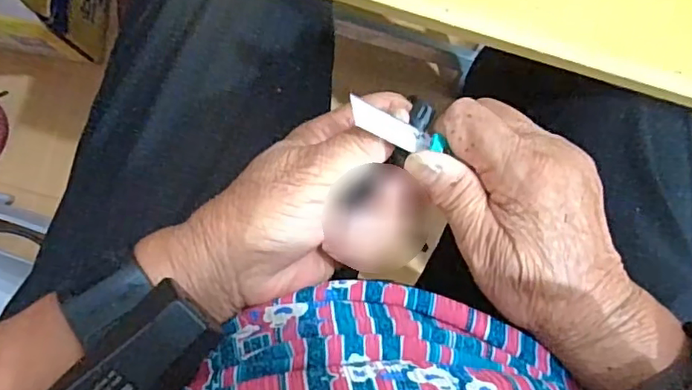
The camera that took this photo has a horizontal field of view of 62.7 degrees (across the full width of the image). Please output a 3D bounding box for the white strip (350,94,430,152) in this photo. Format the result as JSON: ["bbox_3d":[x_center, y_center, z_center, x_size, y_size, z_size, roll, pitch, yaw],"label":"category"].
[{"bbox_3d":[0.020,-0.032,0.261,0.045,0.004,0.012,30,69,-22],"label":"white strip"}]

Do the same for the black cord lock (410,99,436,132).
[{"bbox_3d":[0.037,-0.038,0.271,0.010,0.004,0.015,16,85,-6],"label":"black cord lock"}]

